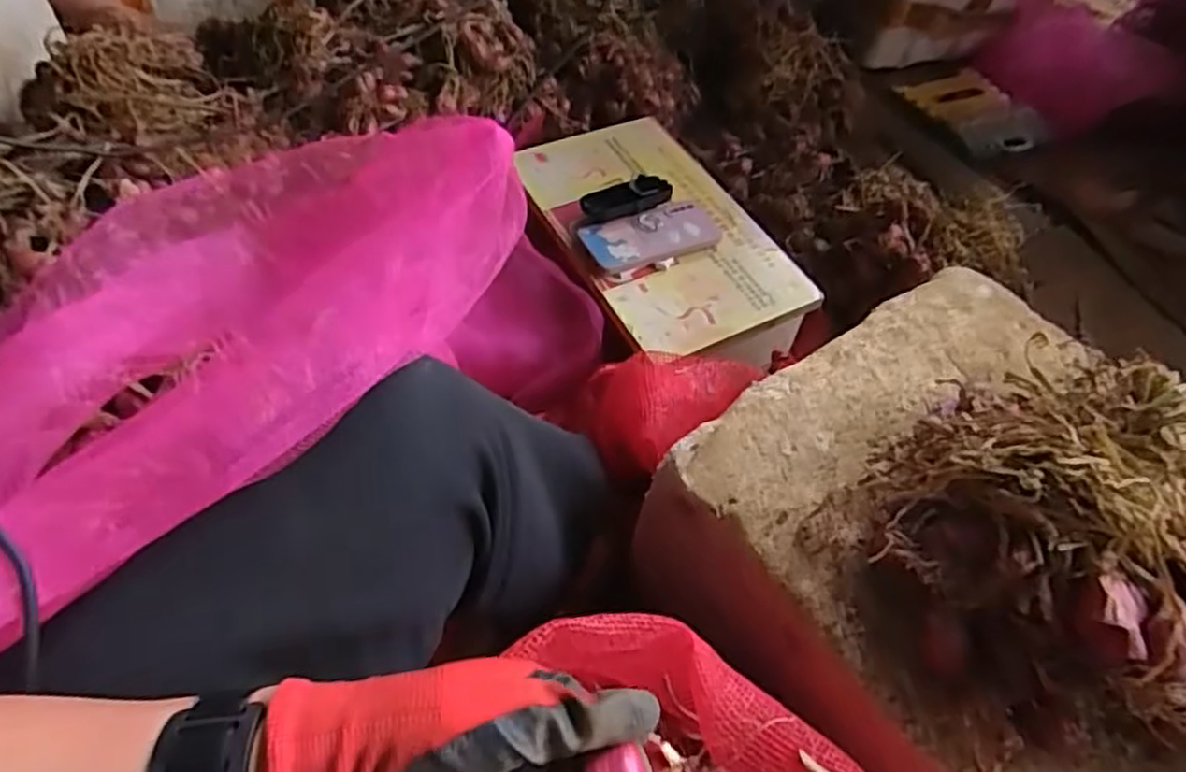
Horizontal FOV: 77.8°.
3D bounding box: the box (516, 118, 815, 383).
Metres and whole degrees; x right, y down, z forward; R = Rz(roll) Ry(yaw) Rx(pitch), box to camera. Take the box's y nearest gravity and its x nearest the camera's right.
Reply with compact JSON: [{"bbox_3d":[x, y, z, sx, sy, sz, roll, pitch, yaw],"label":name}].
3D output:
[{"bbox_3d":[0.072,-0.178,0.916,0.243,0.082,0.397,-21,58,-20],"label":"box"}]

